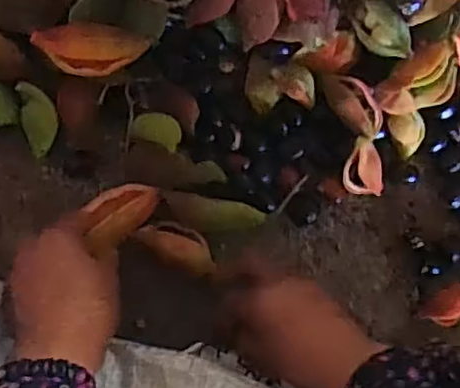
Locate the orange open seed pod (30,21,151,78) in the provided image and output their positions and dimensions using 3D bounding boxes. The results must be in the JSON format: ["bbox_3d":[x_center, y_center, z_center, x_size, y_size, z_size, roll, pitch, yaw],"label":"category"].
[{"bbox_3d":[-0.097,-0.103,0.455,0.079,0.019,0.032,-4,86,-23],"label":"orange open seed pod"}]

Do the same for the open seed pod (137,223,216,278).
[{"bbox_3d":[-0.039,0.041,0.494,0.063,0.019,0.032,29,84,-2],"label":"open seed pod"}]

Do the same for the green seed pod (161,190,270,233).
[{"bbox_3d":[-0.012,0.016,0.491,0.076,0.014,0.025,10,84,8],"label":"green seed pod"}]

